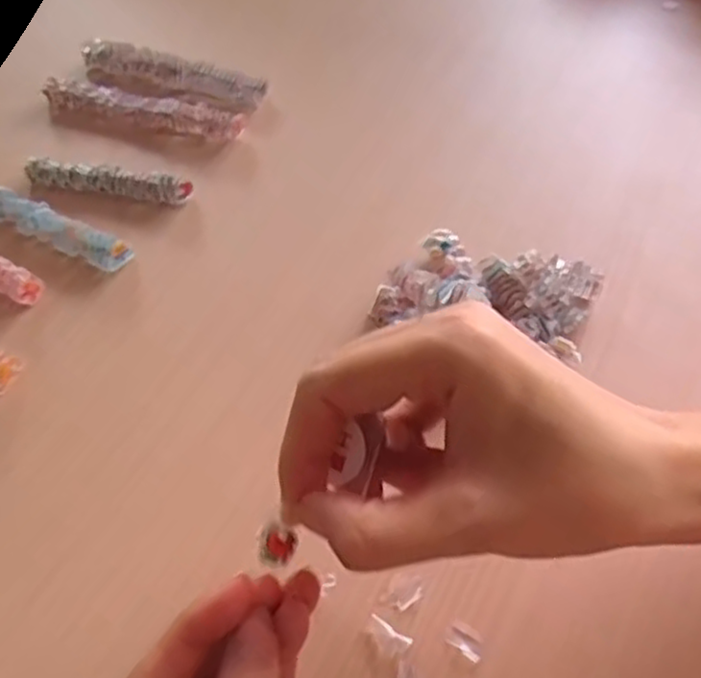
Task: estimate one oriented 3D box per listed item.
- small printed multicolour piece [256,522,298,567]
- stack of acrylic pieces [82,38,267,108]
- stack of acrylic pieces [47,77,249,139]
[{"bbox_3d":[-0.022,0.061,0.216,0.011,0.006,0.013,-4,54,-2],"label":"small printed multicolour piece"},{"bbox_3d":[-0.114,-0.168,0.459,0.123,0.017,0.020,15,56,11],"label":"stack of acrylic pieces"},{"bbox_3d":[-0.126,-0.142,0.441,0.126,0.018,0.022,14,56,12],"label":"stack of acrylic pieces"}]

